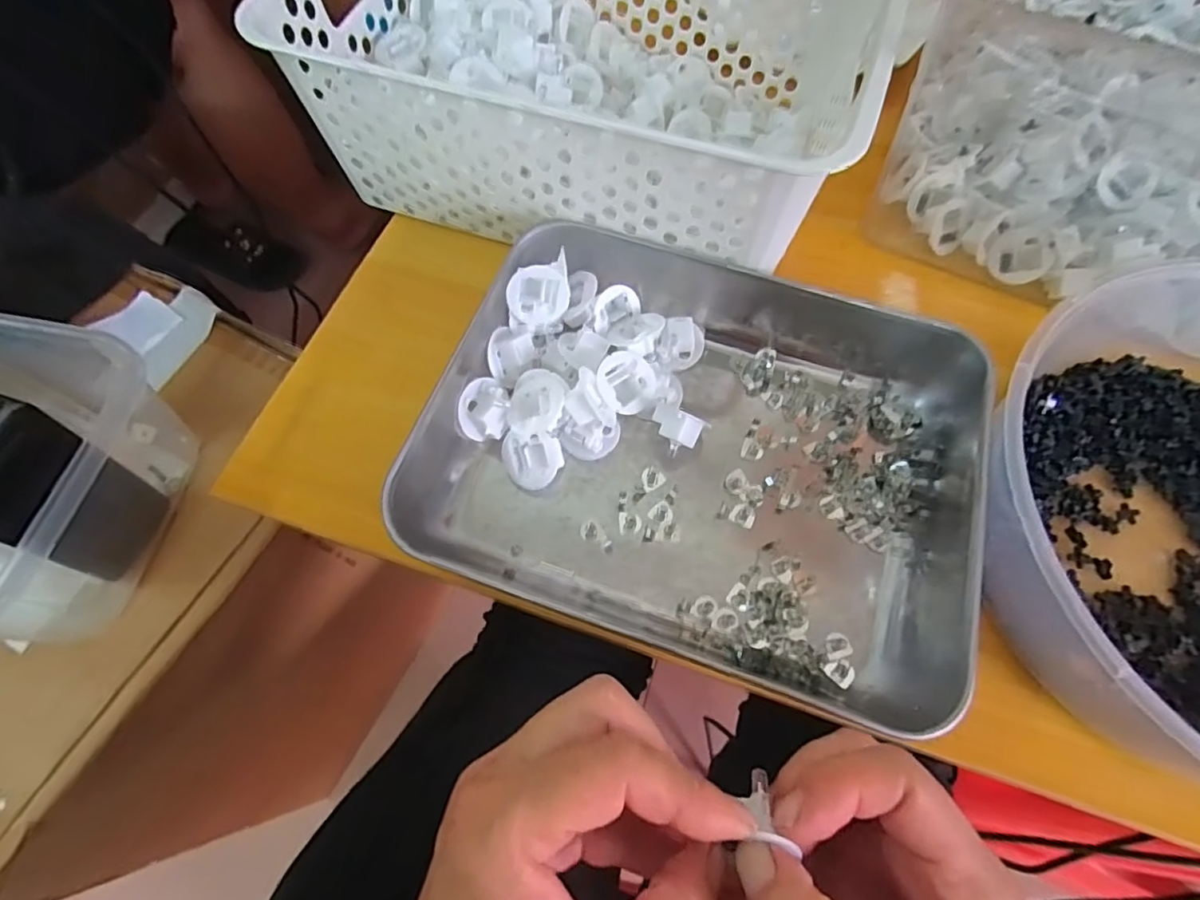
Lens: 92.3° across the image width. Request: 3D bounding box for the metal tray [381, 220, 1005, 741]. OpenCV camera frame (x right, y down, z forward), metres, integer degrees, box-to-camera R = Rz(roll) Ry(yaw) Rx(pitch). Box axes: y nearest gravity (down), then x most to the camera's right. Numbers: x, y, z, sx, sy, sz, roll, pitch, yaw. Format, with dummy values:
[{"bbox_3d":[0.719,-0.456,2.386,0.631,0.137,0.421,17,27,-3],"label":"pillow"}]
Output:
[{"bbox_3d":[0.056,-0.011,0.295,0.259,0.048,0.219,18,67,7],"label":"metal tray"}]

